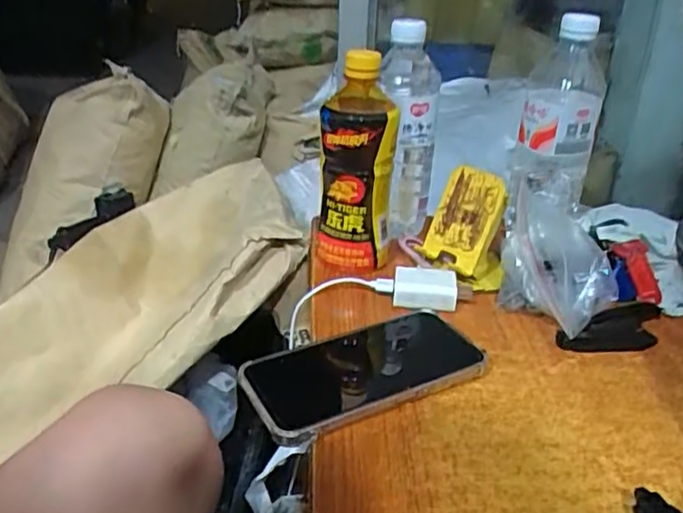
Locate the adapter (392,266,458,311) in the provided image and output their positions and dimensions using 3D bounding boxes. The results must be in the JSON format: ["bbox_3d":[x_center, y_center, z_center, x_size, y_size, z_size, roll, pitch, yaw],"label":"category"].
[{"bbox_3d":[0.072,0.028,0.540,0.054,0.024,0.045,7,27,10],"label":"adapter"}]

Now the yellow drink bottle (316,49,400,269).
[{"bbox_3d":[0.013,-0.087,0.561,0.065,0.187,0.075,2,27,1],"label":"yellow drink bottle"}]

